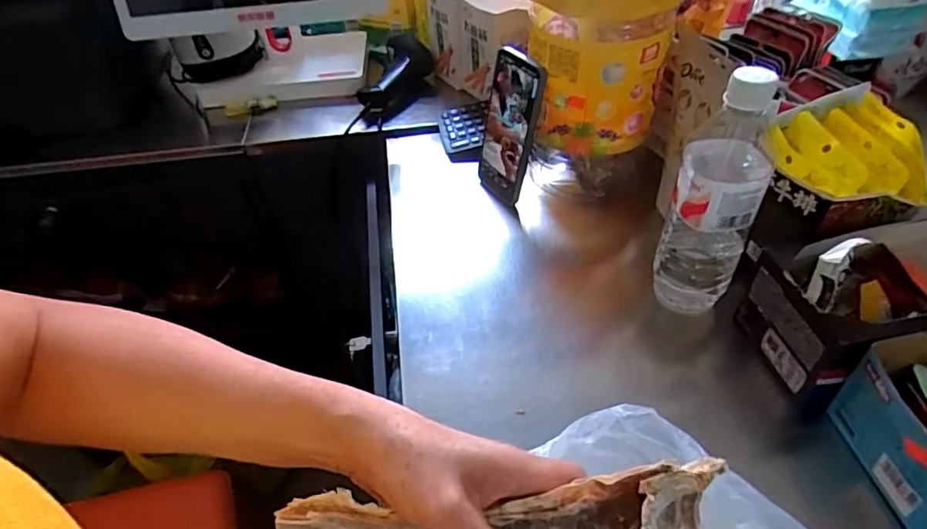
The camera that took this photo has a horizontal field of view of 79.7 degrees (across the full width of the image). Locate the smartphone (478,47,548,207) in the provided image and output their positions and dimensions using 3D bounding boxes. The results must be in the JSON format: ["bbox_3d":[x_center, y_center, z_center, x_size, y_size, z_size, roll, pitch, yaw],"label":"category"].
[{"bbox_3d":[0.048,-0.144,0.608,0.014,0.165,0.074,-21,52,-32],"label":"smartphone"}]

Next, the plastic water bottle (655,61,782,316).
[{"bbox_3d":[0.208,-0.052,0.464,0.064,0.221,0.062,15,47,18],"label":"plastic water bottle"}]

